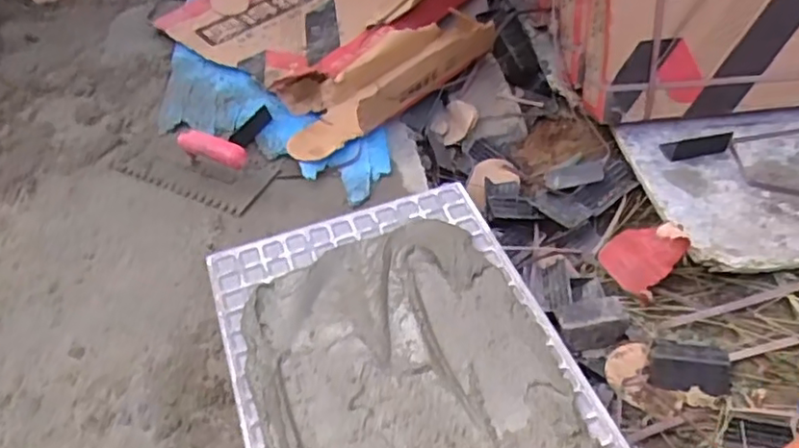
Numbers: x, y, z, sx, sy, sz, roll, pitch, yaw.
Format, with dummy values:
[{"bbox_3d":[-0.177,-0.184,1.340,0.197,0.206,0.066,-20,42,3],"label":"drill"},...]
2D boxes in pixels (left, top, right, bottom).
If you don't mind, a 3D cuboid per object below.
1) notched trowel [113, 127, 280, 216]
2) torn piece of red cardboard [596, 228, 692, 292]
[{"bbox_3d":[-0.335,-0.117,1.007,0.273,0.072,0.113,17,53,21],"label":"notched trowel"},{"bbox_3d":[0.313,0.038,0.838,0.079,0.102,0.019,49,31,21],"label":"torn piece of red cardboard"}]

